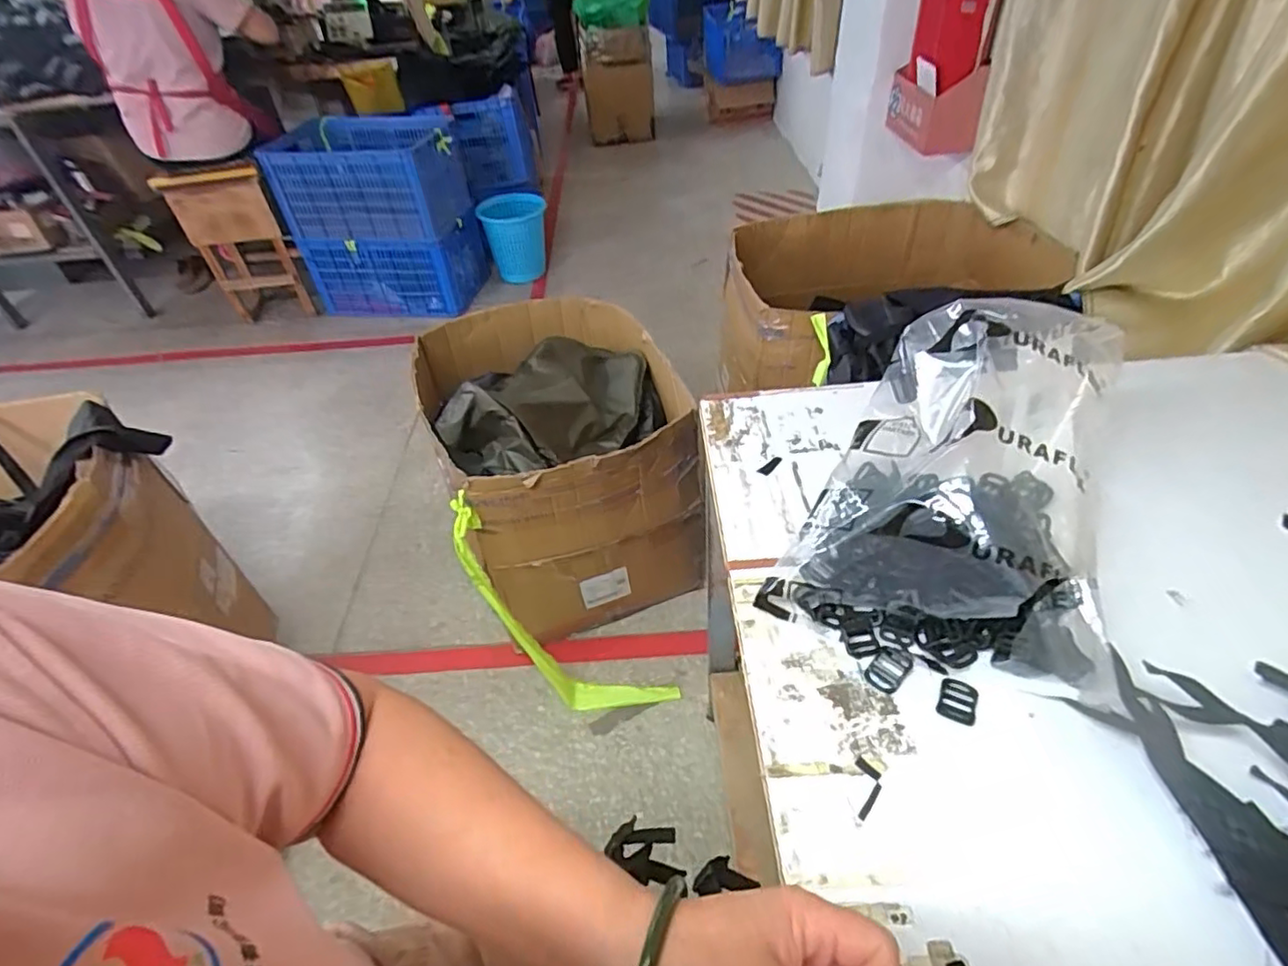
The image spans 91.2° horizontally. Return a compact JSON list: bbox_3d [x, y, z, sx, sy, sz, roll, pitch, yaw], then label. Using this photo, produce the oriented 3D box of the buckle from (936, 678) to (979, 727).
[{"bbox_3d":[0.241,0.166,0.482,0.027,0.004,0.033,15,47,21],"label":"buckle"}]

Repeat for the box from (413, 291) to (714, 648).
[{"bbox_3d":[-0.180,-0.056,1.415,0.481,0.530,0.581,-19,45,-14],"label":"box"}]

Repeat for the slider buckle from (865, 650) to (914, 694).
[{"bbox_3d":[0.198,0.149,0.507,0.042,0.004,0.024,-36,51,-28],"label":"slider buckle"}]

